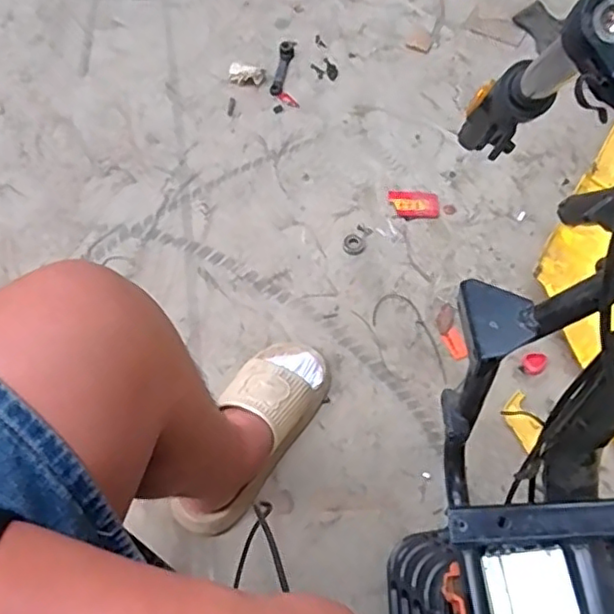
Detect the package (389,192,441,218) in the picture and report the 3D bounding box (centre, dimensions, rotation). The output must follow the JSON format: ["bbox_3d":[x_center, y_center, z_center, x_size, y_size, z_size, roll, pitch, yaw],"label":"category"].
[{"bbox_3d":[0.180,-0.170,1.029,0.082,0.006,0.050,3,63,2],"label":"package"}]

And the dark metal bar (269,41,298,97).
[{"bbox_3d":[-0.047,-0.460,1.182,0.030,0.014,0.144,9,62,7],"label":"dark metal bar"}]

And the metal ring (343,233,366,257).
[{"bbox_3d":[0.076,-0.101,0.994,0.035,0.004,0.039,-20,63,-8],"label":"metal ring"}]

